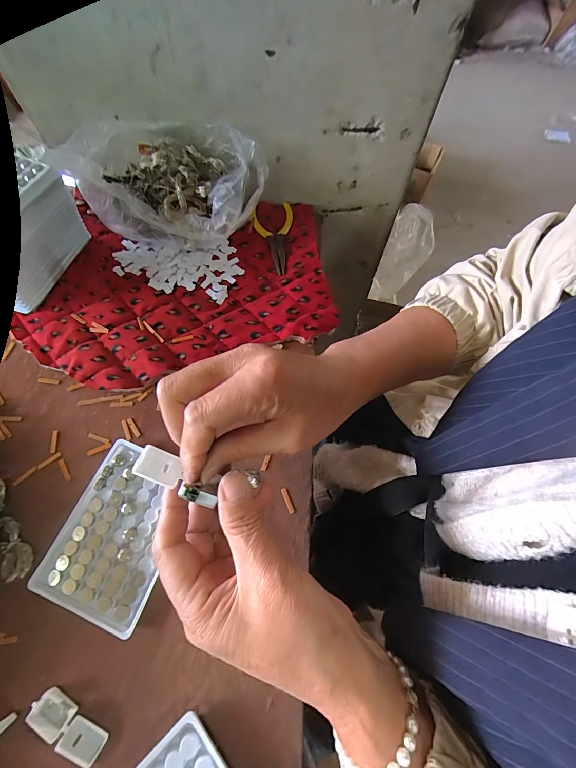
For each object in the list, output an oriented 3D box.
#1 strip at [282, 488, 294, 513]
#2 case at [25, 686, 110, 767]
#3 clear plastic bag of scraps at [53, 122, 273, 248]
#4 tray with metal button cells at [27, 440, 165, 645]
[{"bbox_3d":[0.000,0.103,0.292,0.005,0.004,0.023,-19,69,-10],"label":"strip"},{"bbox_3d":[-0.153,0.238,0.227,0.054,0.010,0.020,30,69,10],"label":"case"},{"bbox_3d":[-0.137,-0.220,0.378,0.213,0.091,0.094,2,67,-1],"label":"clear plastic bag of scraps"},{"bbox_3d":[-0.142,0.121,0.278,0.089,0.008,0.127,19,67,6],"label":"tray with metal button cells"}]

